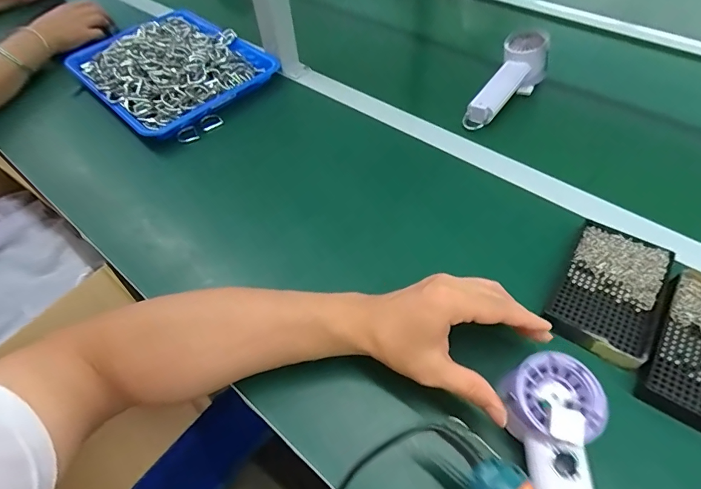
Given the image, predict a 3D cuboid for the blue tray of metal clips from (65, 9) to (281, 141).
[{"bbox_3d":[-0.302,-0.313,0.684,0.321,0.053,0.262,38,65,26],"label":"blue tray of metal clips"}]

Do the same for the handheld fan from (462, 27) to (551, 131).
[{"bbox_3d":[0.238,-0.248,0.617,0.064,0.053,0.201,34,78,25],"label":"handheld fan"}]

